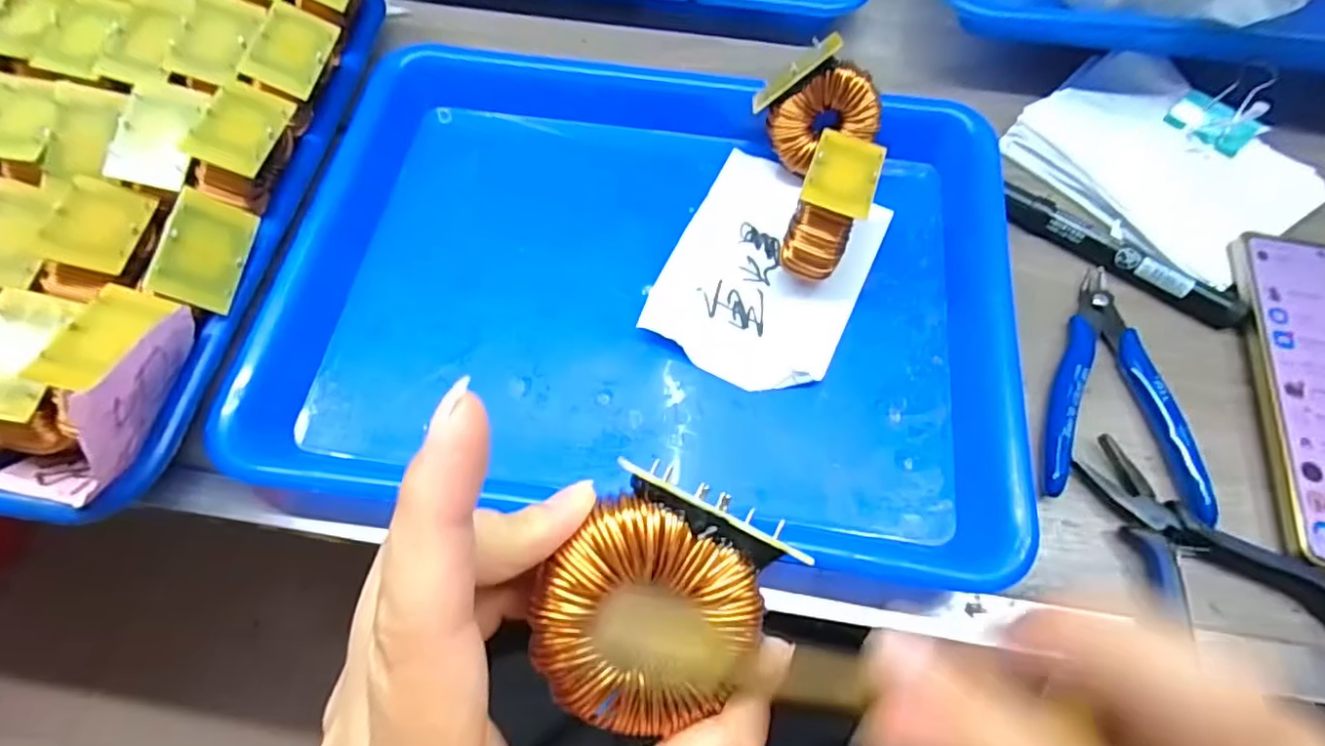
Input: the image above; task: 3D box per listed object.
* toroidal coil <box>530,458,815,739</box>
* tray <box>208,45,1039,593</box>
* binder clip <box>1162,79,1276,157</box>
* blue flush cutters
[{"bbox_3d":[-0.003,0.055,0.154,0.050,0.025,0.055,26,84,-5],"label":"toroidal coil"},{"bbox_3d":[-0.009,-0.053,0.305,0.337,0.036,0.273,8,66,3],"label":"tray"},{"bbox_3d":[0.308,-0.145,0.334,0.043,0.028,0.031,41,72,16],"label":"binder clip"},{"bbox_3d":[0.209,0.003,0.283,0.063,0.011,0.119,12,67,5],"label":"blue flush cutters"}]

